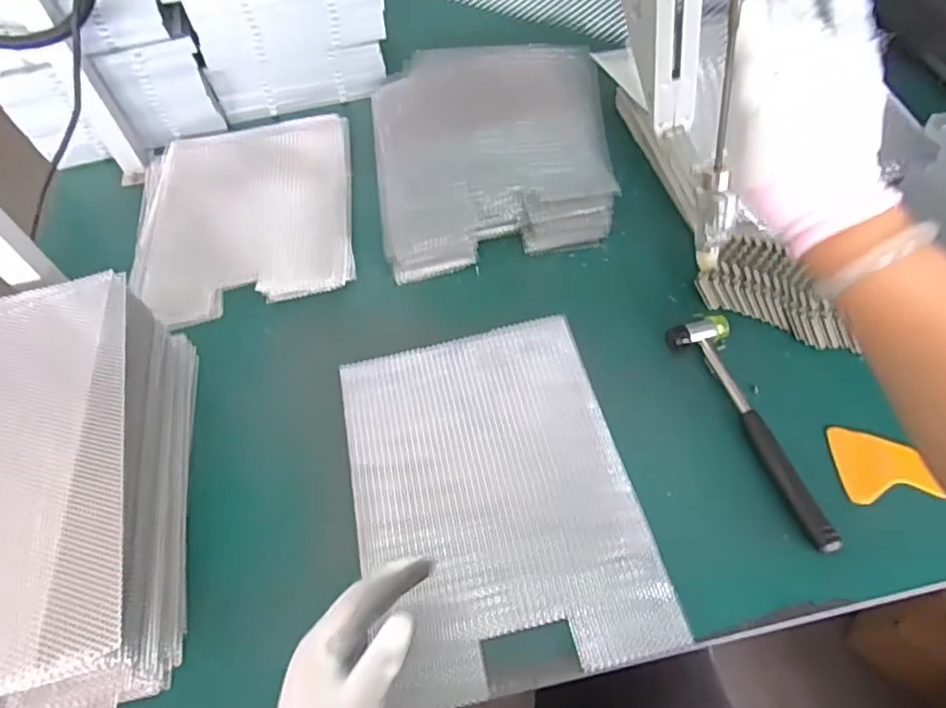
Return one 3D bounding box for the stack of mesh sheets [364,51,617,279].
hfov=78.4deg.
[{"bbox_3d":[0.021,-0.272,0.764,0.300,0.082,0.353,-9,55,-1],"label":"stack of mesh sheets"}]

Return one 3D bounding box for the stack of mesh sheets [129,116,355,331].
[{"bbox_3d":[-0.299,-0.198,0.771,0.280,0.034,0.355,-14,55,-4],"label":"stack of mesh sheets"}]

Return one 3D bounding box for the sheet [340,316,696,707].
[{"bbox_3d":[0.016,0.121,0.532,0.241,0.009,0.322,-13,57,-4],"label":"sheet"}]

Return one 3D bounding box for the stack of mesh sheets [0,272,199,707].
[{"bbox_3d":[-0.402,0.122,0.485,0.275,0.145,0.343,-14,55,-4],"label":"stack of mesh sheets"}]

